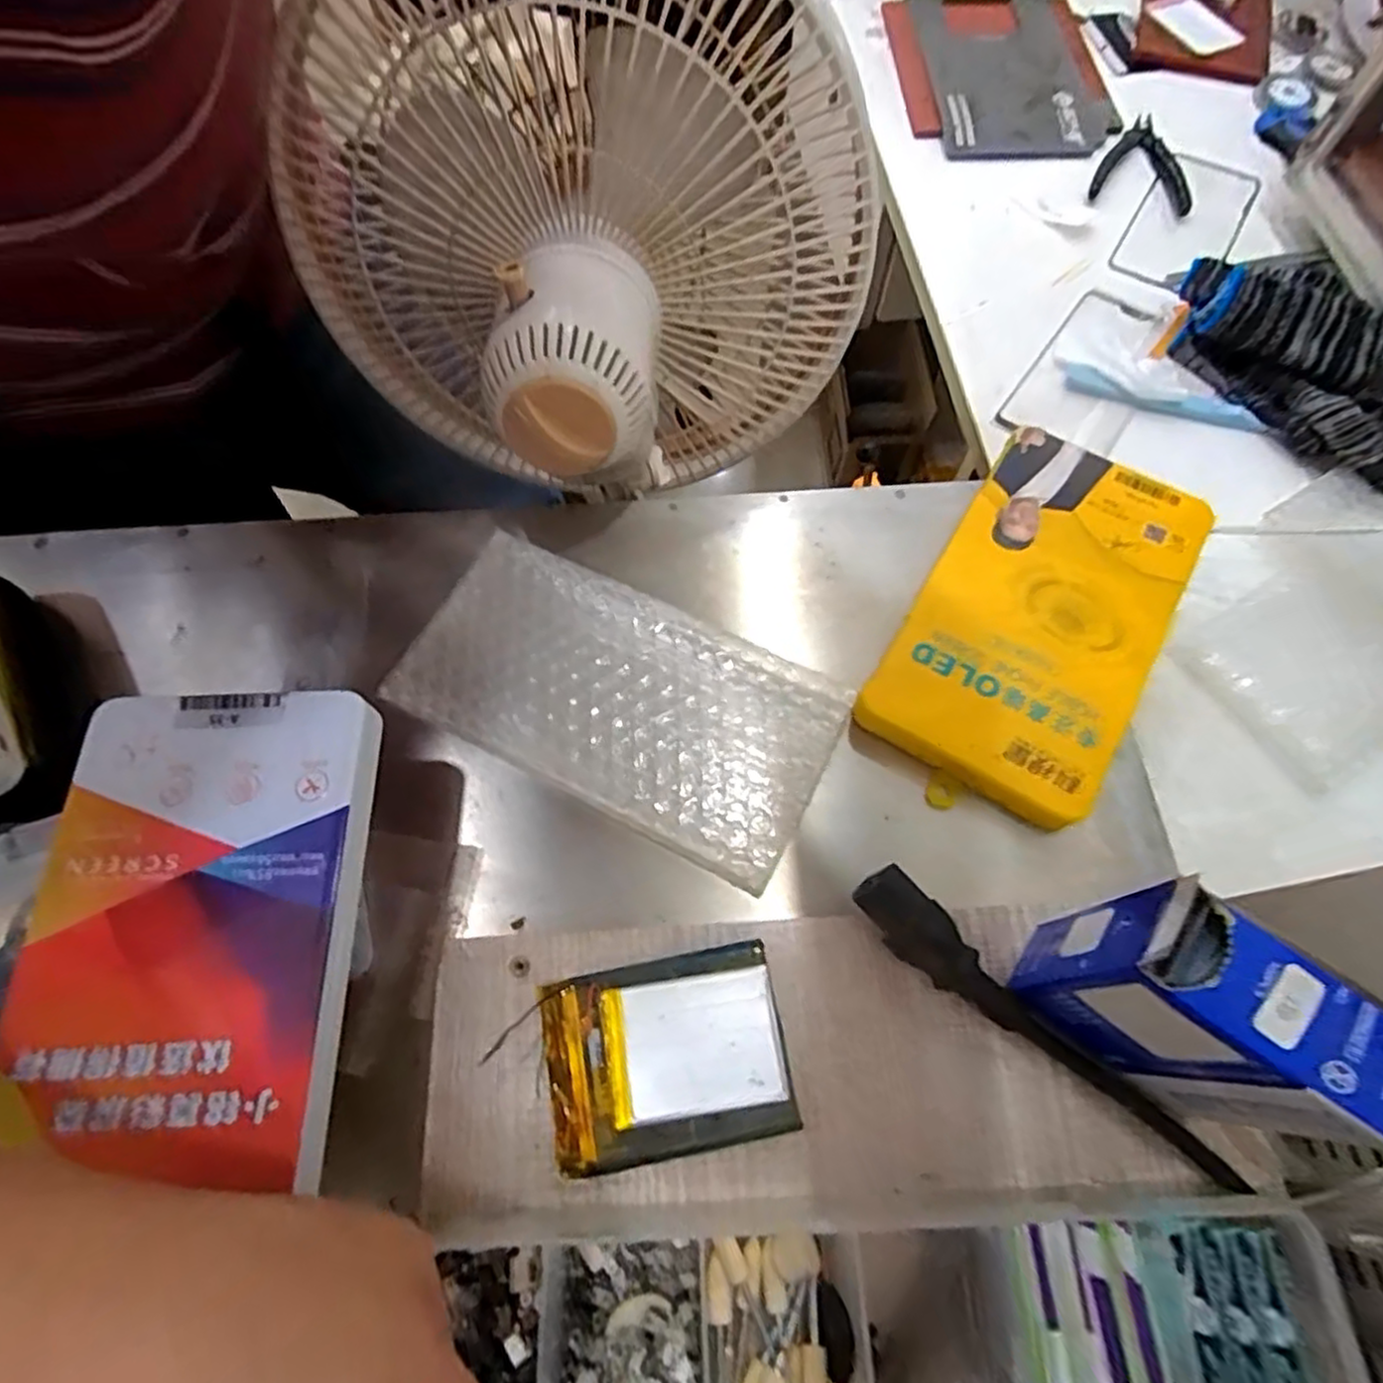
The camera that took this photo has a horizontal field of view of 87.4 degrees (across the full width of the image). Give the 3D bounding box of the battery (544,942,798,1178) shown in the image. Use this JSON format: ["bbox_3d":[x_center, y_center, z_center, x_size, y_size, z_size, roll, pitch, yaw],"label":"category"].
[{"bbox_3d":[-0.010,0.131,0.261,0.085,0.013,0.063,-11,65,-2],"label":"battery"}]

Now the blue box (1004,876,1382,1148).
[{"bbox_3d":[0.152,0.102,0.226,0.074,0.101,0.036,36,71,18],"label":"blue box"}]

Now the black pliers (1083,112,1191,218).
[{"bbox_3d":[0.361,-0.421,0.574,0.074,0.010,0.112,19,68,7],"label":"black pliers"}]

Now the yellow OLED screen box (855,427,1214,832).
[{"bbox_3d":[0.166,-0.035,0.349,0.104,0.029,0.194,29,70,16],"label":"yellow OLED screen box"}]

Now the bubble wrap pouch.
[{"bbox_3d":[-0.035,0.001,0.337,0.196,0.021,0.105,24,68,14],"label":"bubble wrap pouch"}]

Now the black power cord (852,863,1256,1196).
[{"bbox_3d":[0.122,0.122,0.259,0.150,0.024,0.021,40,73,19],"label":"black power cord"}]

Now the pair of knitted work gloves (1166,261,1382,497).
[{"bbox_3d":[0.396,-0.206,0.459,0.082,0.050,0.195,-30,71,-12],"label":"pair of knitted work gloves"}]

